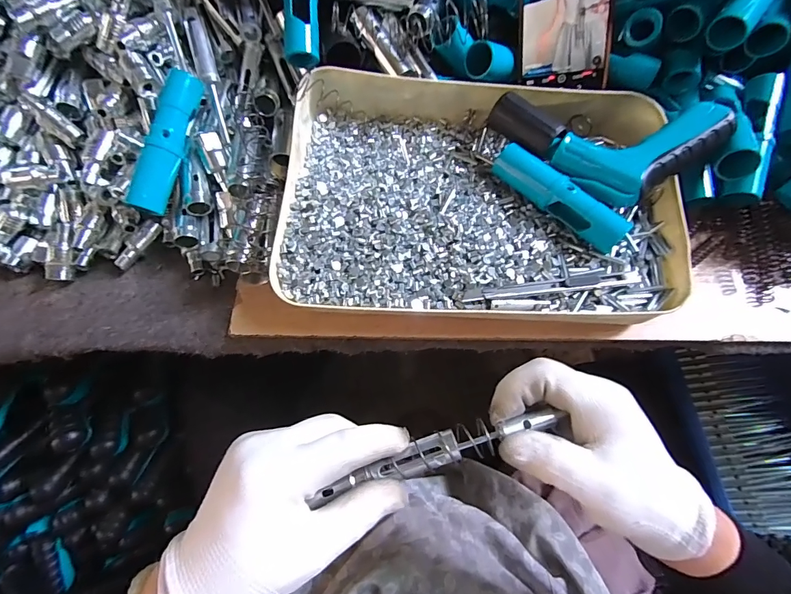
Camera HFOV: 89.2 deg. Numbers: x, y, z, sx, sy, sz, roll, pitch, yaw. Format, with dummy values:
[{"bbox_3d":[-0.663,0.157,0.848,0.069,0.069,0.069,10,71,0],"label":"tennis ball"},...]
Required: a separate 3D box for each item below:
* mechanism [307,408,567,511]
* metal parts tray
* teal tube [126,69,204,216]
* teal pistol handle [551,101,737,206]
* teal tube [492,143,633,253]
[{"bbox_3d":[0.025,0.091,0.239,0.149,0.011,0.019,-17,67,-3],"label":"mechanism"},{"bbox_3d":[0.071,-0.093,0.347,0.327,0.046,0.234,2,66,2],"label":"metal parts tray"},{"bbox_3d":[-0.191,-0.130,0.335,0.022,0.024,0.120,14,86,7],"label":"teal tube"},{"bbox_3d":[0.201,-0.112,0.320,0.128,0.028,0.063,-16,66,9],"label":"teal pistol handle"},{"bbox_3d":[0.136,-0.084,0.334,0.027,0.033,0.119,-42,72,-16],"label":"teal tube"}]

